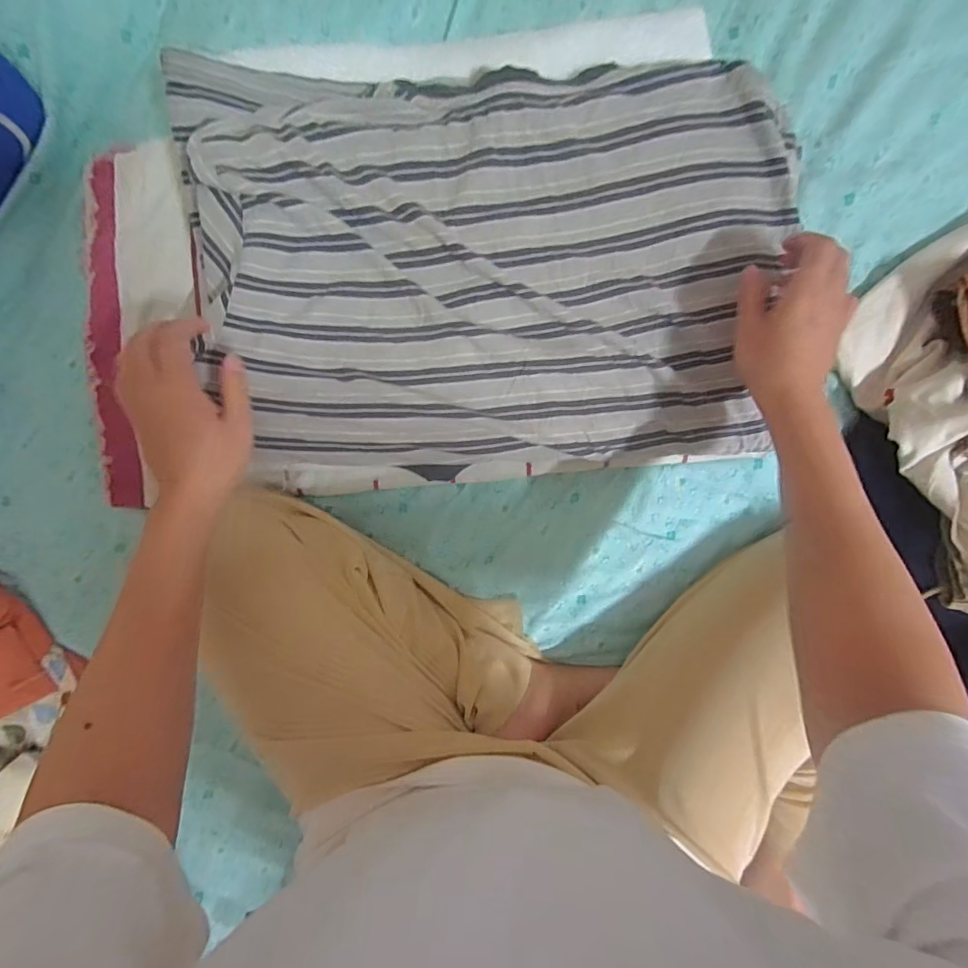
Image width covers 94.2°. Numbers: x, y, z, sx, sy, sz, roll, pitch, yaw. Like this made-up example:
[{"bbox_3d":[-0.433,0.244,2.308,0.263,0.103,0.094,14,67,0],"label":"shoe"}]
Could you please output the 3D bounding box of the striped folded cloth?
[{"bbox_3d":[0.006,-0.194,0.404,0.501,0.034,0.344,-2,95,-2],"label":"striped folded cloth"}]

